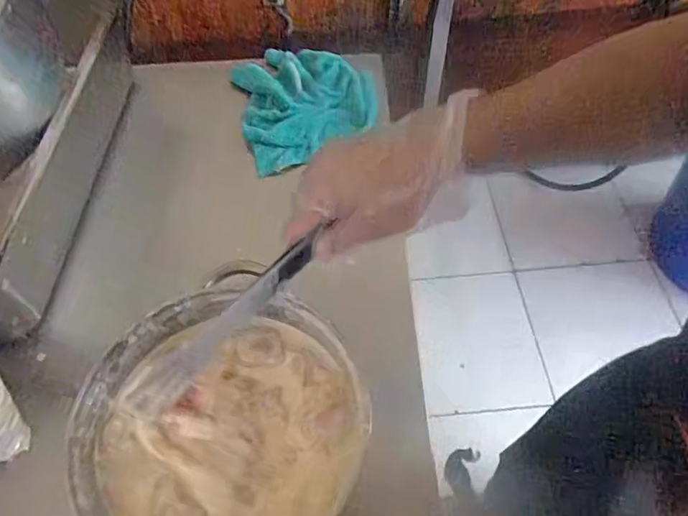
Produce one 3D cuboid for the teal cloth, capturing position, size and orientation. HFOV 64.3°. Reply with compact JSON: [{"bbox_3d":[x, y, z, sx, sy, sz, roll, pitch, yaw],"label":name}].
[{"bbox_3d":[-0.070,-0.232,0.800,0.224,0.050,0.180,-38,63,-21],"label":"teal cloth"}]

